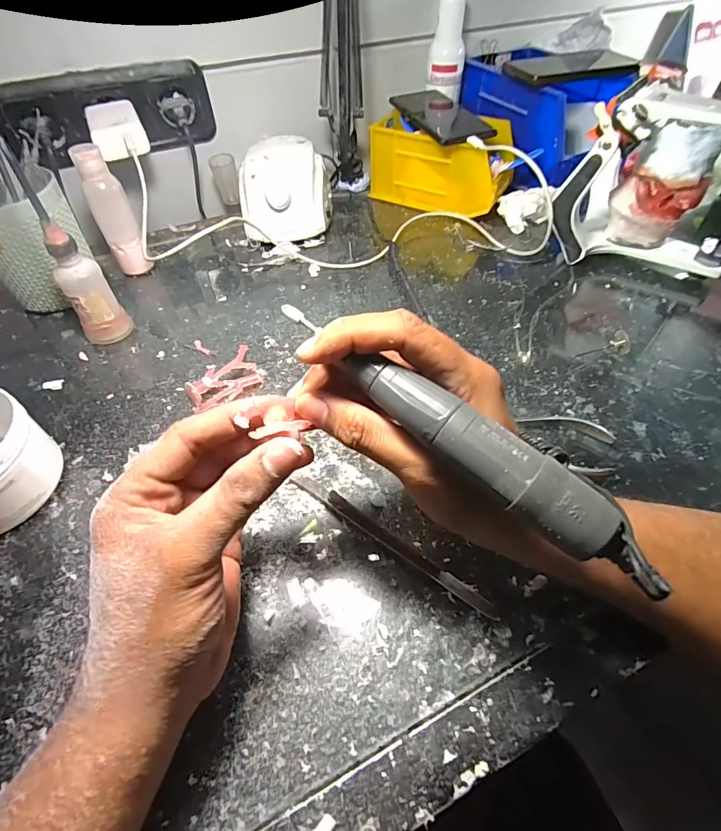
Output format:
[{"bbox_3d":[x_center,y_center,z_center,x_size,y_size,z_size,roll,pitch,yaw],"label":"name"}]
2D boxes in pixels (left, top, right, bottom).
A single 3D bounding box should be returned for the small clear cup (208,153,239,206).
[{"bbox_3d":[-0.168,-0.295,0.536,0.030,0.054,0.025,-15,53,-11],"label":"small clear cup"}]

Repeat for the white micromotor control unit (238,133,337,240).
[{"bbox_3d":[-0.089,-0.273,0.522,0.105,0.080,0.128,-3,52,-1],"label":"white micromotor control unit"}]

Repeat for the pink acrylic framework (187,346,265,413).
[{"bbox_3d":[-0.119,-0.031,0.371,0.063,0.016,0.040,-28,56,-19],"label":"pink acrylic framework"}]

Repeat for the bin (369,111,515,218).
[{"bbox_3d":[0.109,-0.332,0.562,0.167,0.088,0.099,25,56,20],"label":"bin"}]

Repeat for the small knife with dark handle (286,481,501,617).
[{"bbox_3d":[0.018,0.082,0.281,0.155,0.011,0.012,29,58,22],"label":"small knife with dark handle"}]

